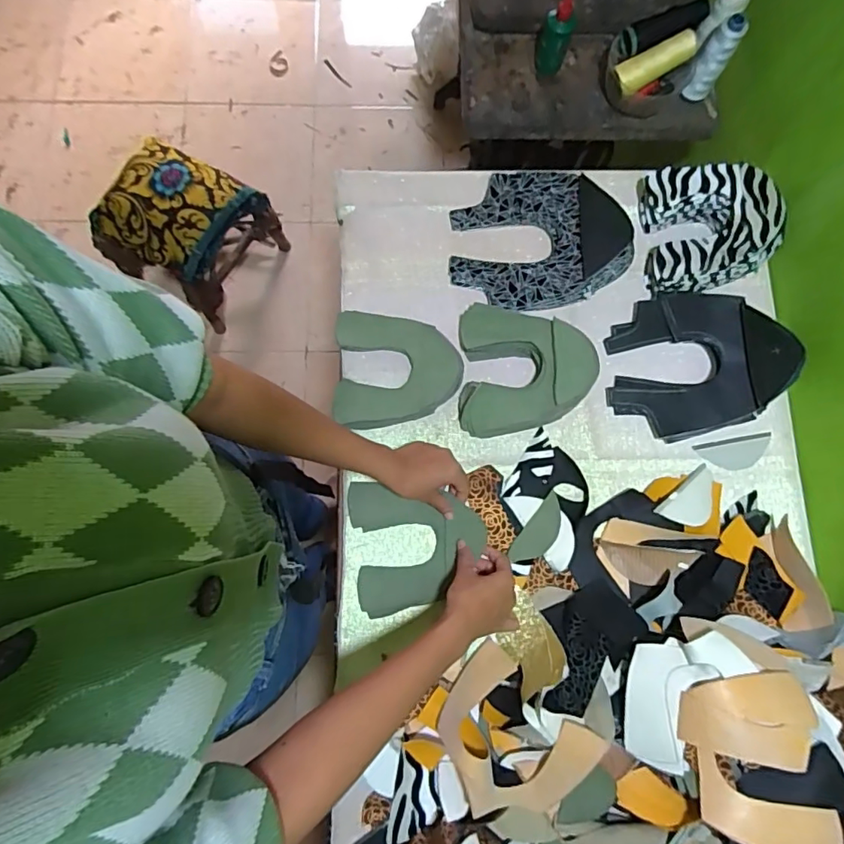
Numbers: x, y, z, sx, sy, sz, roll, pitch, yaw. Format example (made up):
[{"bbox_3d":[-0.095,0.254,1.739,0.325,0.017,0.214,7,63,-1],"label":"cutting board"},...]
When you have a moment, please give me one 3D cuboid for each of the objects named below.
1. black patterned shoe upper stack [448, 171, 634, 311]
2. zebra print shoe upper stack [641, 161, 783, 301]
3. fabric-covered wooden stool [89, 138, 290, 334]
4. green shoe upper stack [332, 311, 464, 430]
[{"bbox_3d":[0.163,-0.255,0.701,0.246,0.051,0.193,-4,78,-1],"label":"black patterned shoe upper stack"},{"bbox_3d":[0.394,-0.266,0.700,0.161,0.071,0.168,-3,78,-1],"label":"zebra print shoe upper stack"},{"bbox_3d":[-0.554,-0.471,1.323,0.262,0.380,0.302,21,79,2],"label":"fabric-covered wooden stool"},{"bbox_3d":[-0.031,-0.071,0.677,0.164,0.025,0.156,1,78,0],"label":"green shoe upper stack"}]

